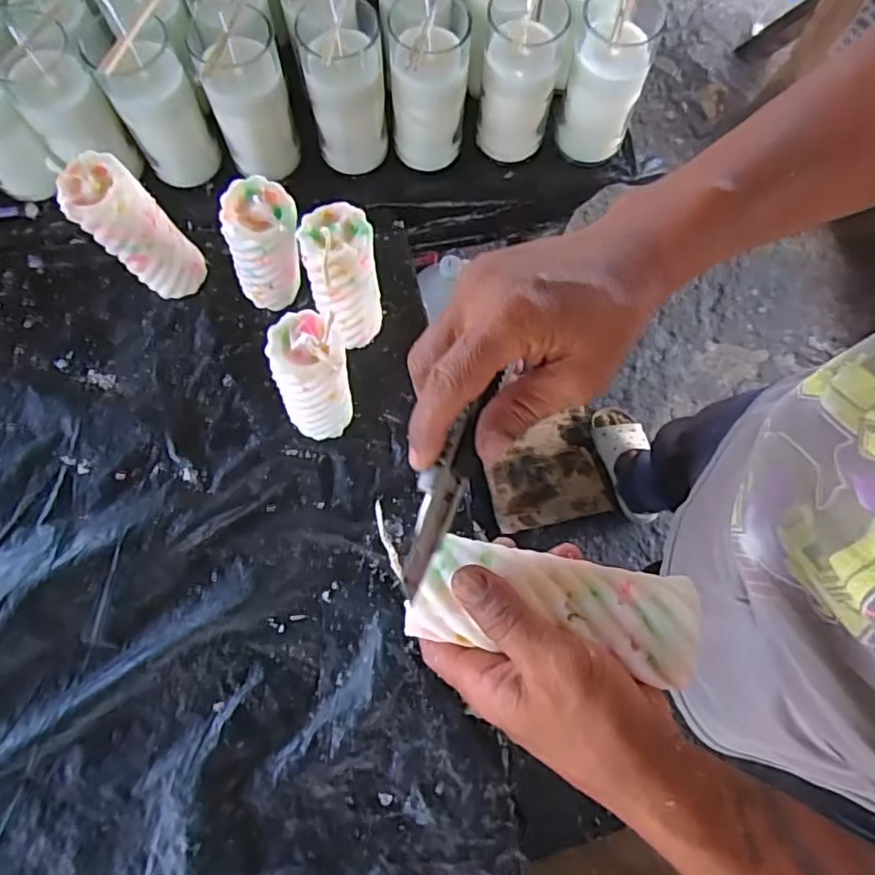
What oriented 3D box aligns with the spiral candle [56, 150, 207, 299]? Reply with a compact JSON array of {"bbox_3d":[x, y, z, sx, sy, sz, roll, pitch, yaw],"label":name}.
[{"bbox_3d":[-0.244,-0.167,0.497,0.063,0.139,0.050,-33,79,-9],"label":"spiral candle"}]

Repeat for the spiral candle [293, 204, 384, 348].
[{"bbox_3d":[-0.075,-0.127,0.494,0.054,0.134,0.062,-12,77,-5],"label":"spiral candle"}]

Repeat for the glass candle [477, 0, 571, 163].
[{"bbox_3d":[0.072,-0.327,0.552,0.066,0.126,0.076,4,76,-1],"label":"glass candle"}]

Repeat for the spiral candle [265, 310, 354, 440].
[{"bbox_3d":[-0.096,-0.040,0.468,0.057,0.139,0.052,0,76,-2],"label":"spiral candle"}]

